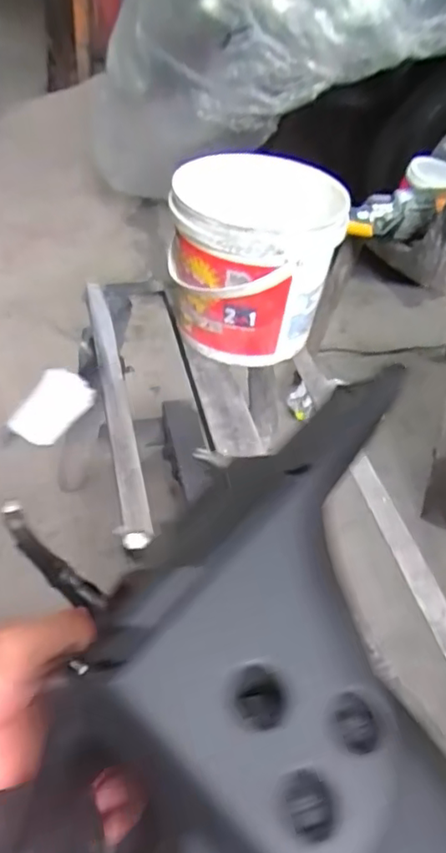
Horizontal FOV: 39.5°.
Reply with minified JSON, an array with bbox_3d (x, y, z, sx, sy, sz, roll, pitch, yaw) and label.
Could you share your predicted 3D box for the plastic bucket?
[{"bbox_3d":[0.035,-0.198,0.751,0.196,0.185,0.182,12,40,7],"label":"plastic bucket"}]

